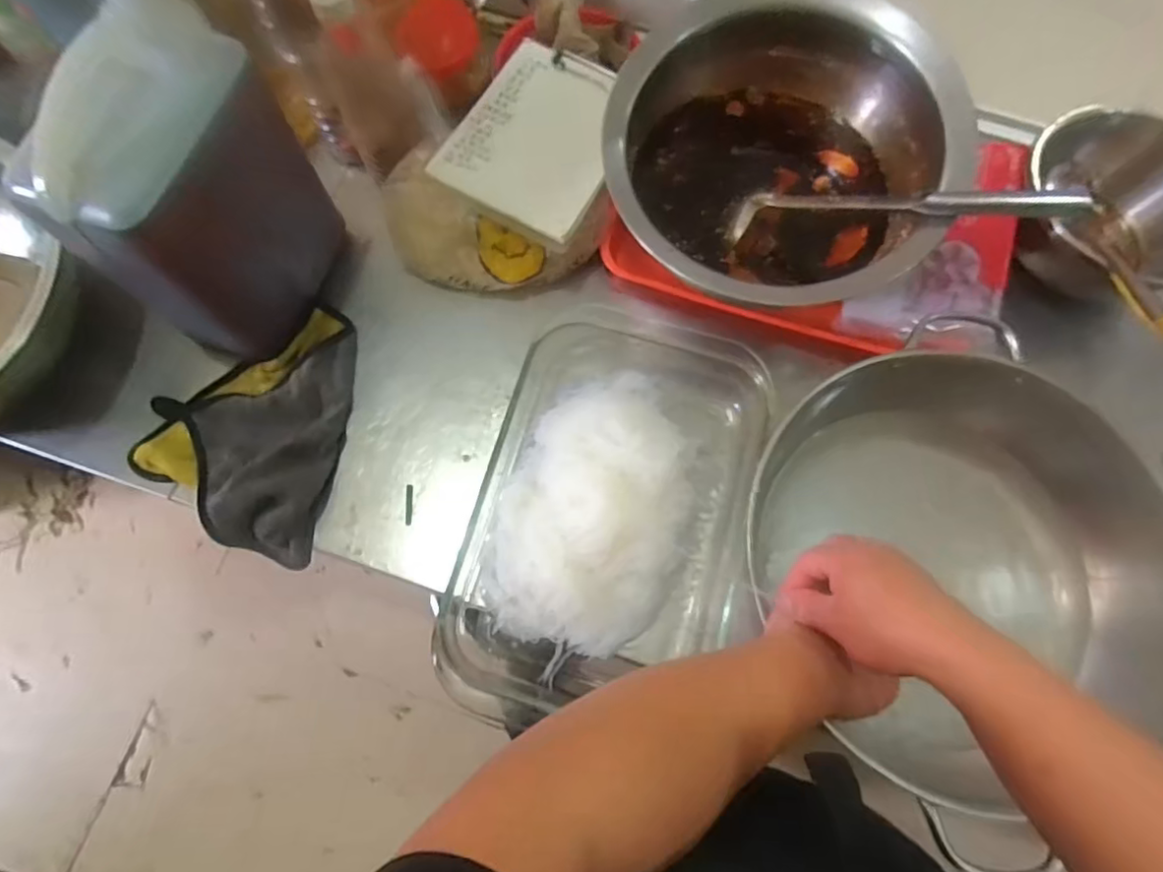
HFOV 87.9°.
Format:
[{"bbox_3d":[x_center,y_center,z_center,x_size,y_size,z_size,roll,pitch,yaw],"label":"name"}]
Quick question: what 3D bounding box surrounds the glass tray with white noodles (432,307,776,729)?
[{"bbox_3d":[0.036,0.067,0.565,0.249,0.069,0.377,15,74,3],"label":"glass tray with white noodles"}]

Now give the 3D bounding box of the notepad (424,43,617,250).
[{"bbox_3d":[-0.039,-0.314,0.623,0.154,0.018,0.215,26,75,6],"label":"notepad"}]

